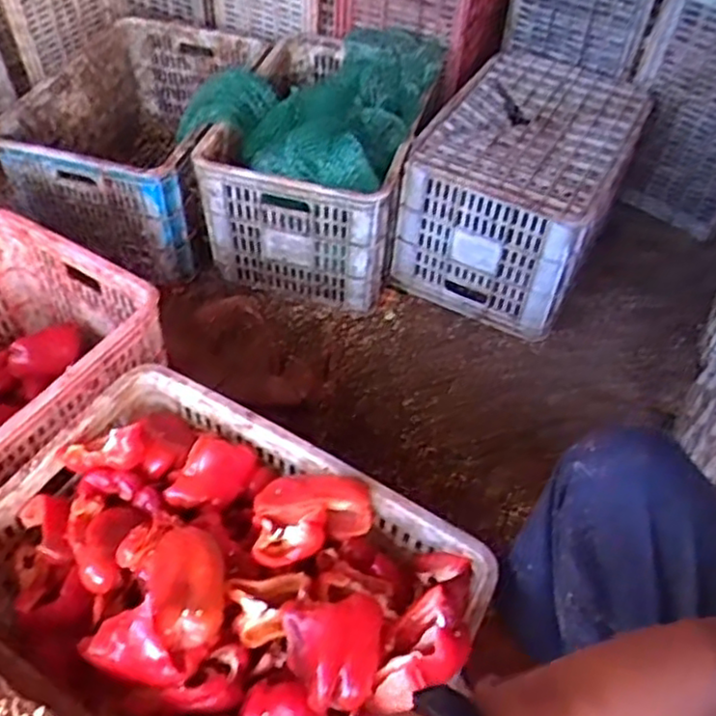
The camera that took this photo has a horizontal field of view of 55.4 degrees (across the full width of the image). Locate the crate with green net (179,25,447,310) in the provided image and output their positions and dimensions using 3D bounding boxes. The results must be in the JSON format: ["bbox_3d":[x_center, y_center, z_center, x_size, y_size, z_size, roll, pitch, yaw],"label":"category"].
[{"bbox_3d":[-0.090,-0.431,1.379,0.410,0.323,0.544,13,50,7],"label":"crate with green net"}]

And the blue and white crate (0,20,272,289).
[{"bbox_3d":[-0.434,-0.445,1.447,0.376,0.280,0.522,12,50,7],"label":"blue and white crate"}]

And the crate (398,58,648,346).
[{"bbox_3d":[0.332,-0.348,1.401,0.343,0.292,0.508,23,52,15],"label":"crate"}]

